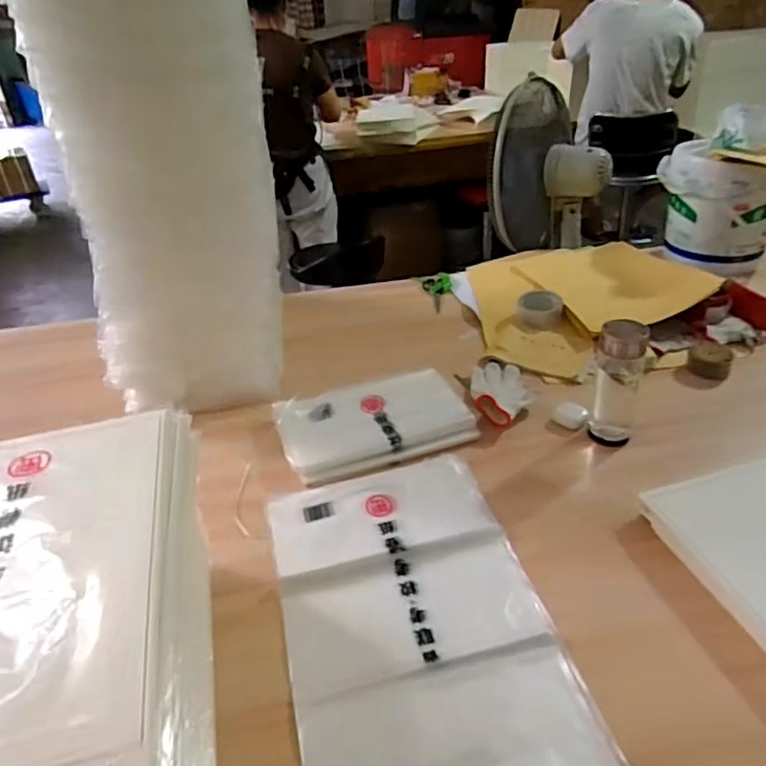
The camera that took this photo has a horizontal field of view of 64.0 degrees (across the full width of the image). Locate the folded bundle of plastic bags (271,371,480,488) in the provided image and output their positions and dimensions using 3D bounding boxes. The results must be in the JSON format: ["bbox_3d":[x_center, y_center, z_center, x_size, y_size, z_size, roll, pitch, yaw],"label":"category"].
[{"bbox_3d":[-0.015,0.060,0.989,0.293,0.030,0.181,-10,37,-9],"label":"folded bundle of plastic bags"}]

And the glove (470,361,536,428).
[{"bbox_3d":[0.202,0.012,1.046,0.102,0.038,0.196,3,24,8],"label":"glove"}]

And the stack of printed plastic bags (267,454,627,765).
[{"bbox_3d":[0.033,0.261,0.712,0.287,0.017,0.487,-10,37,-10],"label":"stack of printed plastic bags"}]

